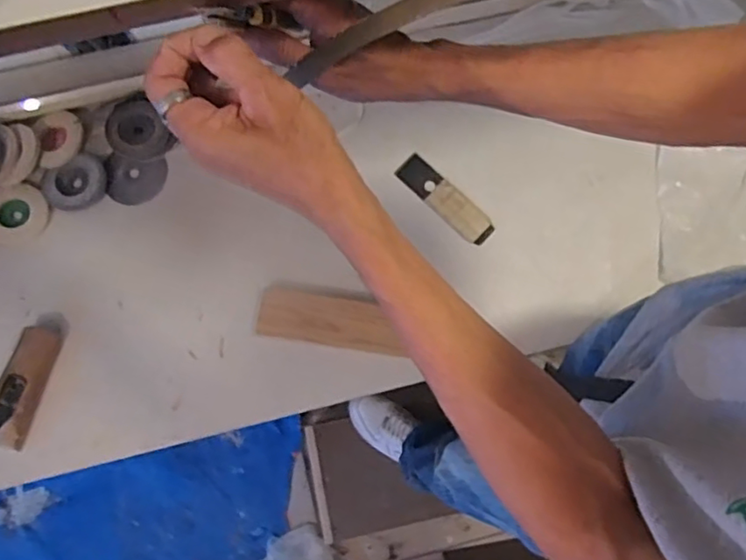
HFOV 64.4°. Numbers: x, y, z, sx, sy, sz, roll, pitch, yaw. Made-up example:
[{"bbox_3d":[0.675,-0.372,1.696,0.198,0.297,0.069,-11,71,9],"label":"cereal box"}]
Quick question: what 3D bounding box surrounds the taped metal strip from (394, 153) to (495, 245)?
[{"bbox_3d":[0.115,-0.127,0.930,0.174,0.012,0.053,43,81,7],"label":"taped metal strip"}]

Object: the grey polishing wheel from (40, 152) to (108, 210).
[{"bbox_3d":[-0.459,-0.149,0.915,0.098,0.018,0.076,-34,82,-7],"label":"grey polishing wheel"}]

